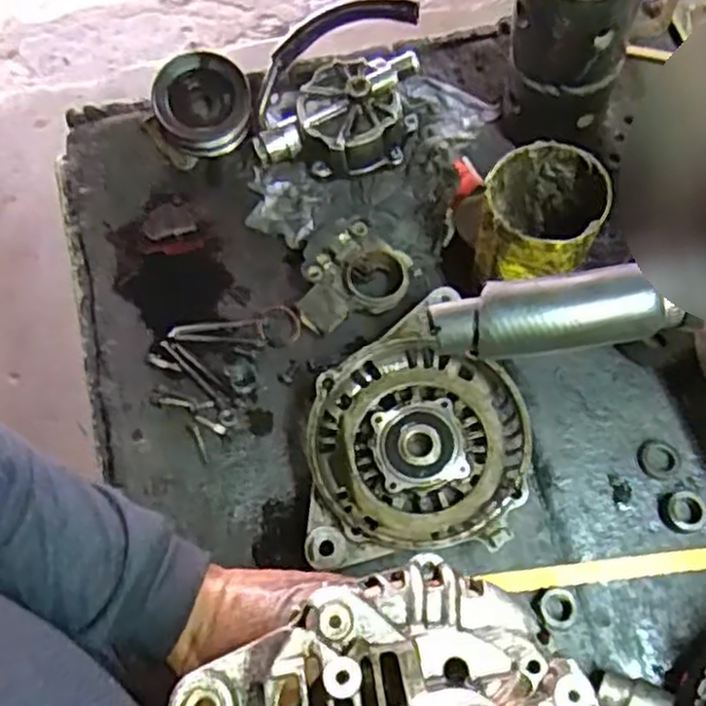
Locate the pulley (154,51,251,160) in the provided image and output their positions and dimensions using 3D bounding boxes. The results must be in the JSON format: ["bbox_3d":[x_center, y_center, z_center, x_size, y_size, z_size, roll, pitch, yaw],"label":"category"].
[{"bbox_3d":[-0.120,-0.198,0.608,0.075,0.042,0.074,-13,67,-6],"label":"pulley"}]

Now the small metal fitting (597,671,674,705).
[{"bbox_3d":[0.162,0.203,0.434,0.041,0.023,0.028,10,67,34],"label":"small metal fitting"}]

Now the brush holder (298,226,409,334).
[{"bbox_3d":[0.000,-0.050,0.554,0.087,0.028,0.065,-37,71,-15],"label":"brush holder"}]

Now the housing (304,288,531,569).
[{"bbox_3d":[0.041,0.048,0.500,0.139,0.045,0.173,0,66,0],"label":"housing"}]

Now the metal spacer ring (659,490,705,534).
[{"bbox_3d":[0.212,0.101,0.481,0.029,0.010,0.026,-13,67,-6],"label":"metal spacer ring"}]

